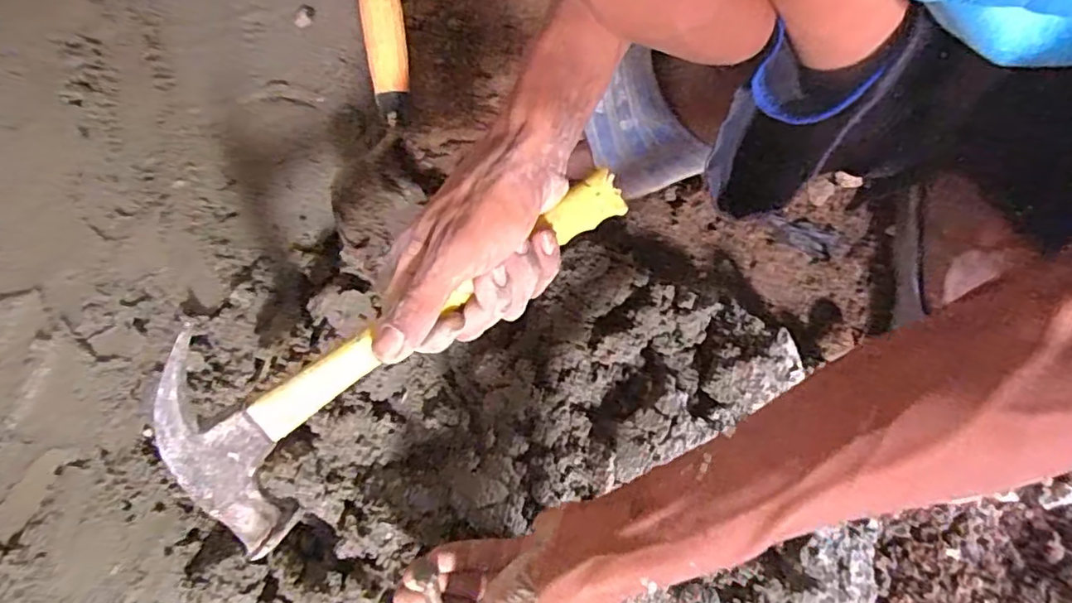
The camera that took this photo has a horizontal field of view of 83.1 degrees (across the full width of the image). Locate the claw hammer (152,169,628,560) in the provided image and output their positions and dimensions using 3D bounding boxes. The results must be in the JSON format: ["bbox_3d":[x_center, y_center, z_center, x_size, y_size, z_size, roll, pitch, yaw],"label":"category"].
[{"bbox_3d":[-0.067,0.007,0.329,0.271,0.030,0.103,-36,109,-15],"label":"claw hammer"}]

